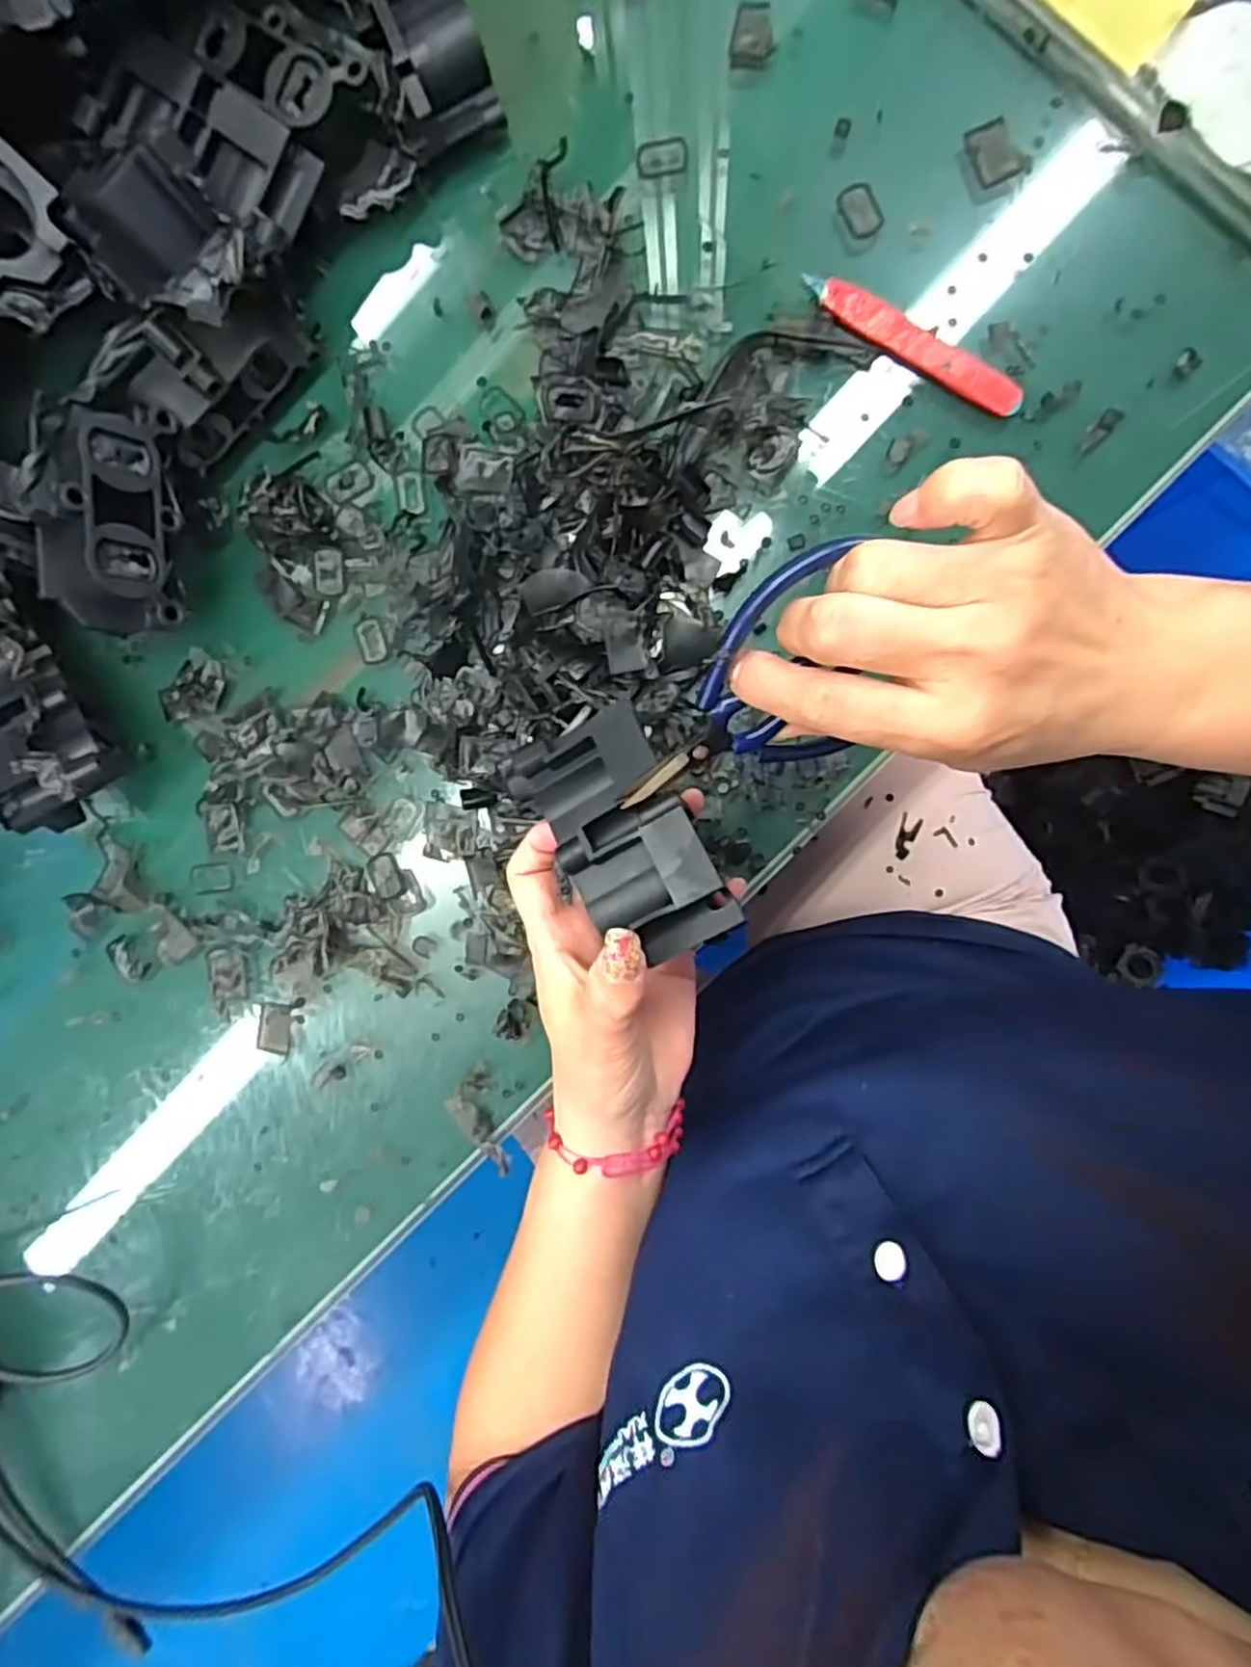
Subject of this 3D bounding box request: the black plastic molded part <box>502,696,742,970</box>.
[{"bbox_3d":[0.000,0.001,0.276,0.051,0.025,0.092,-36,69,23],"label":"black plastic molded part"}]

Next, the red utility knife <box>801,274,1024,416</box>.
[{"bbox_3d":[0.137,-0.233,0.357,0.115,0.012,0.016,36,95,2],"label":"red utility knife"}]

